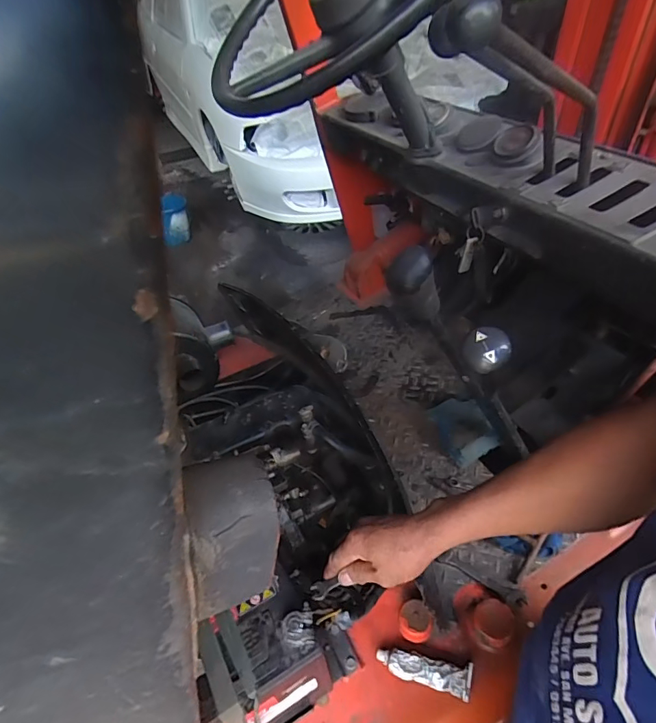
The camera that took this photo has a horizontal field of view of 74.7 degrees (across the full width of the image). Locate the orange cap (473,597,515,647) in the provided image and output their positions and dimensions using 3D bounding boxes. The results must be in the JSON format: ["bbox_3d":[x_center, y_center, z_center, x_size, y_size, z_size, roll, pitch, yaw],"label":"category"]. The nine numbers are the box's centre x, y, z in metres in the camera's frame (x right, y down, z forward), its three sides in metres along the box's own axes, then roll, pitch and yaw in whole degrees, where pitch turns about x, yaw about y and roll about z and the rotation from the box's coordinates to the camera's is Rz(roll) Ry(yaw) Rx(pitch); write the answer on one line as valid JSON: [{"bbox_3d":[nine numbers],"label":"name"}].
[{"bbox_3d":[0.246,0.387,0.643,0.055,0.041,0.057,-3,43,3],"label":"orange cap"}]

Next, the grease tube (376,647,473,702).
[{"bbox_3d":[0.138,0.443,0.620,0.131,0.018,0.039,8,45,15],"label":"grease tube"}]

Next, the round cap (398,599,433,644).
[{"bbox_3d":[0.131,0.394,0.648,0.047,0.048,0.048,-3,43,3],"label":"round cap"}]

